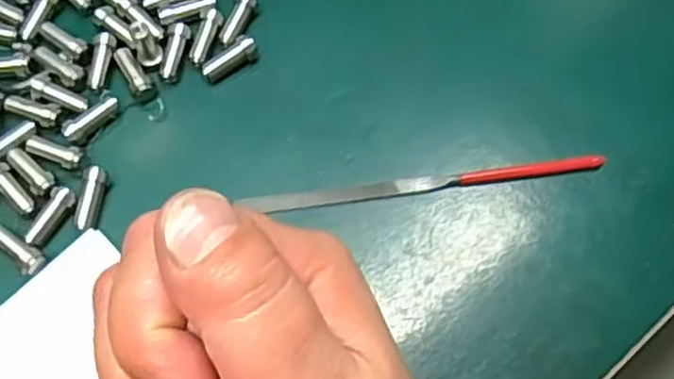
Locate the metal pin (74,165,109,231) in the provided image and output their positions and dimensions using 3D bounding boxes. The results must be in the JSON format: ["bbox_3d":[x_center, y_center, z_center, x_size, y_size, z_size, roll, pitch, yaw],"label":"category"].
[{"bbox_3d":[-0.105,0.003,0.306,0.009,0.008,0.027,7,72,3],"label":"metal pin"}]

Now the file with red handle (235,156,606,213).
[{"bbox_3d":[0.037,-0.002,0.311,0.152,0.007,0.008,-8,71,-2],"label":"file with red handle"}]

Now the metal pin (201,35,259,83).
[{"bbox_3d":[-0.049,-0.060,0.331,0.027,0.008,0.011,-35,74,-10],"label":"metal pin"}]

